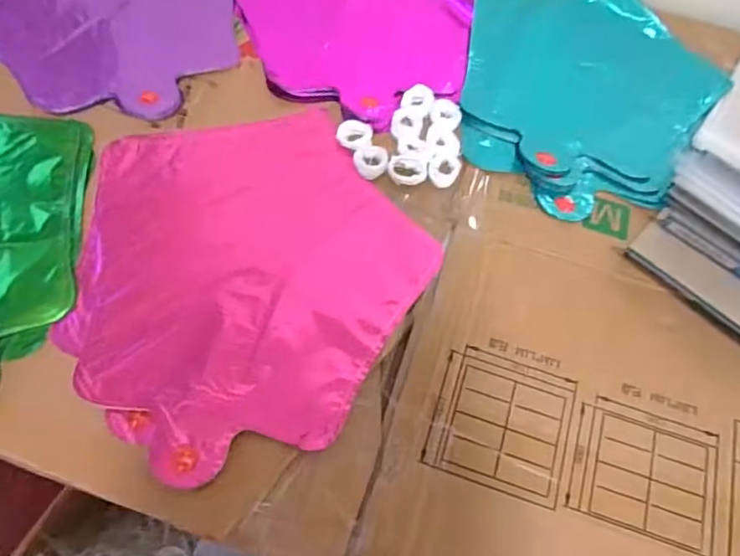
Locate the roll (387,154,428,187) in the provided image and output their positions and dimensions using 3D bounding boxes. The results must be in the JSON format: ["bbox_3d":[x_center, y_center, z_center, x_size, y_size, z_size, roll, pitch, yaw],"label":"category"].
[{"bbox_3d":[0.029,-0.083,0.415,0.029,0.006,0.023,-4,63,-6],"label":"roll"}]

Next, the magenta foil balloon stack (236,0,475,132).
[{"bbox_3d":[-0.014,-0.244,0.493,0.218,0.014,0.249,16,62,4],"label":"magenta foil balloon stack"}]

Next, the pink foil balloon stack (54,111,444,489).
[{"bbox_3d":[-0.089,-0.013,0.374,0.231,0.011,0.253,-34,69,-19],"label":"pink foil balloon stack"}]

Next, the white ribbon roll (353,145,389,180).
[{"bbox_3d":[0.001,-0.089,0.411,0.025,0.006,0.028,-10,63,-9],"label":"white ribbon roll"}]

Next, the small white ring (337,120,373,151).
[{"bbox_3d":[-0.012,-0.110,0.421,0.027,0.007,0.025,2,62,-3],"label":"small white ring"}]

